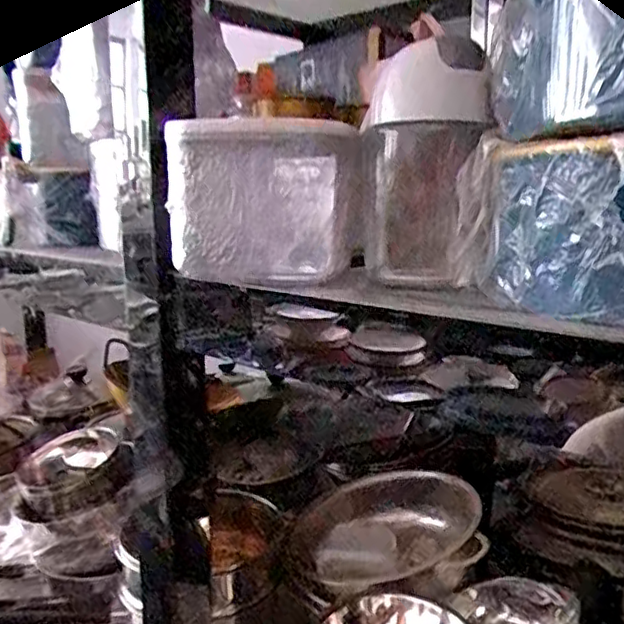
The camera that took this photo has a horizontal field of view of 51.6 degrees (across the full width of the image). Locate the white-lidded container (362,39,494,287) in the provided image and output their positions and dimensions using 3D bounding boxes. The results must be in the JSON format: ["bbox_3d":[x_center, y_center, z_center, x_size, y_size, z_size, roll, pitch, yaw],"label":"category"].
[{"bbox_3d":[0.061,-0.077,0.346,0.061,0.118,0.057,1,11,7],"label":"white-lidded container"}]

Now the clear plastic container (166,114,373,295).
[{"bbox_3d":[-0.028,-0.064,0.383,0.102,0.089,0.069,-5,12,-23],"label":"clear plastic container"}]

